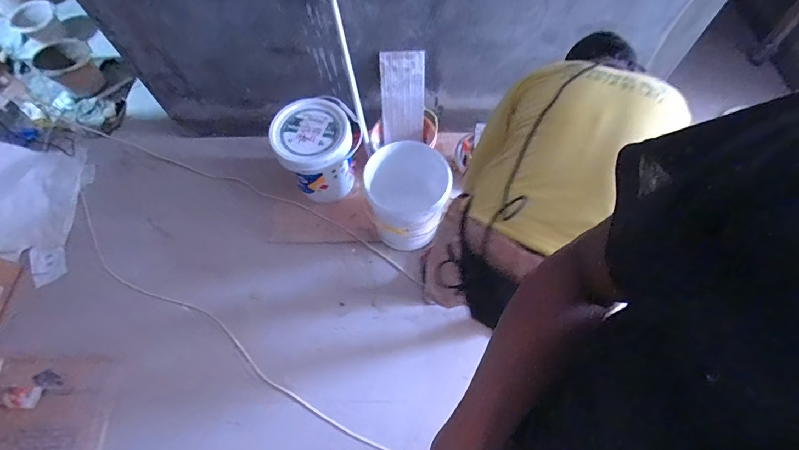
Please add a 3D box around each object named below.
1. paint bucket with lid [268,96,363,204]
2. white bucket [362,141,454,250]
[{"bbox_3d":[-0.338,-0.303,1.573,0.301,0.299,0.302,0,65,0],"label":"paint bucket with lid"},{"bbox_3d":[0.025,-0.077,1.469,0.312,0.357,0.271,7,65,3],"label":"white bucket"}]

